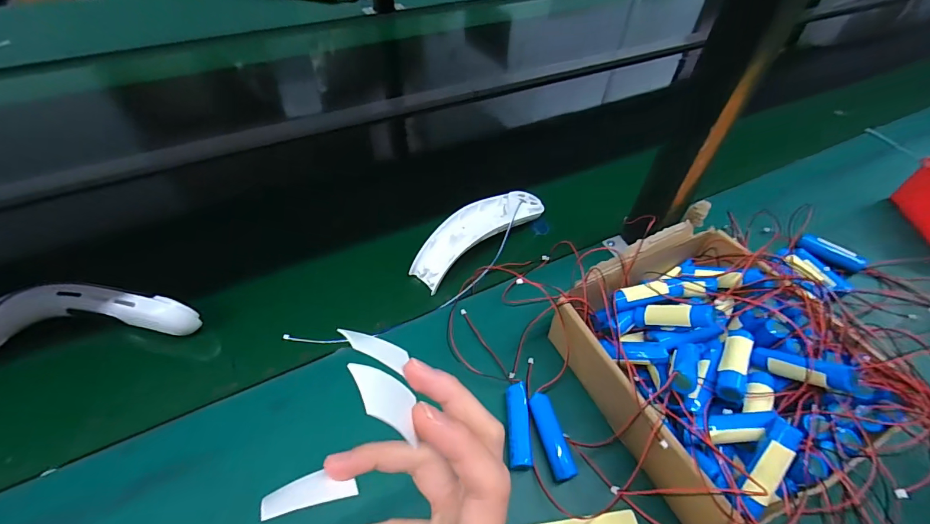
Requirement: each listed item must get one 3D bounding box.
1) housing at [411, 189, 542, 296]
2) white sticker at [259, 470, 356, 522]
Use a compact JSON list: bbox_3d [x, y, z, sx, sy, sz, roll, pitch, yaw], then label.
[{"bbox_3d":[0.022,-0.040,0.498,0.061,0.036,0.195,36,55,25],"label":"housing"},{"bbox_3d":[-0.070,0.105,0.188,0.039,0.008,0.016,-2,44,-22],"label":"white sticker"}]

